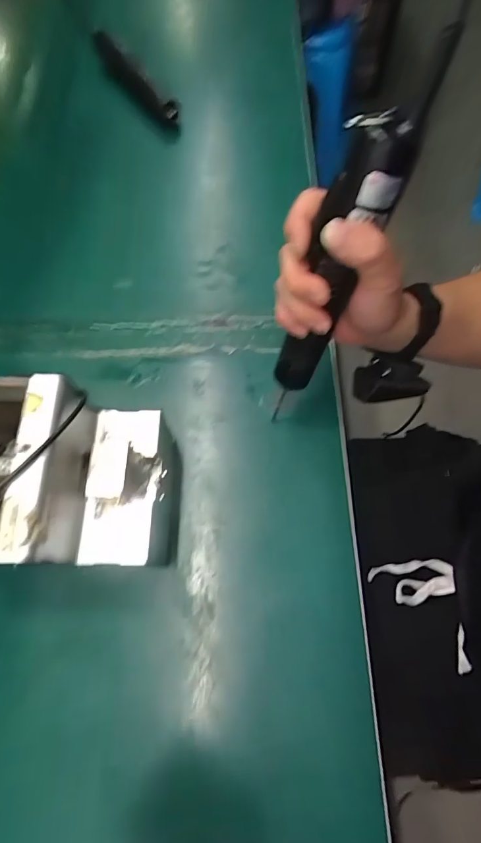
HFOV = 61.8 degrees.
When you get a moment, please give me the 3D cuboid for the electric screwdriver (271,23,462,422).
[{"bbox_3d":[0.061,-0.102,0.284,0.040,0.256,0.032,36,52,14],"label":"electric screwdriver"}]

